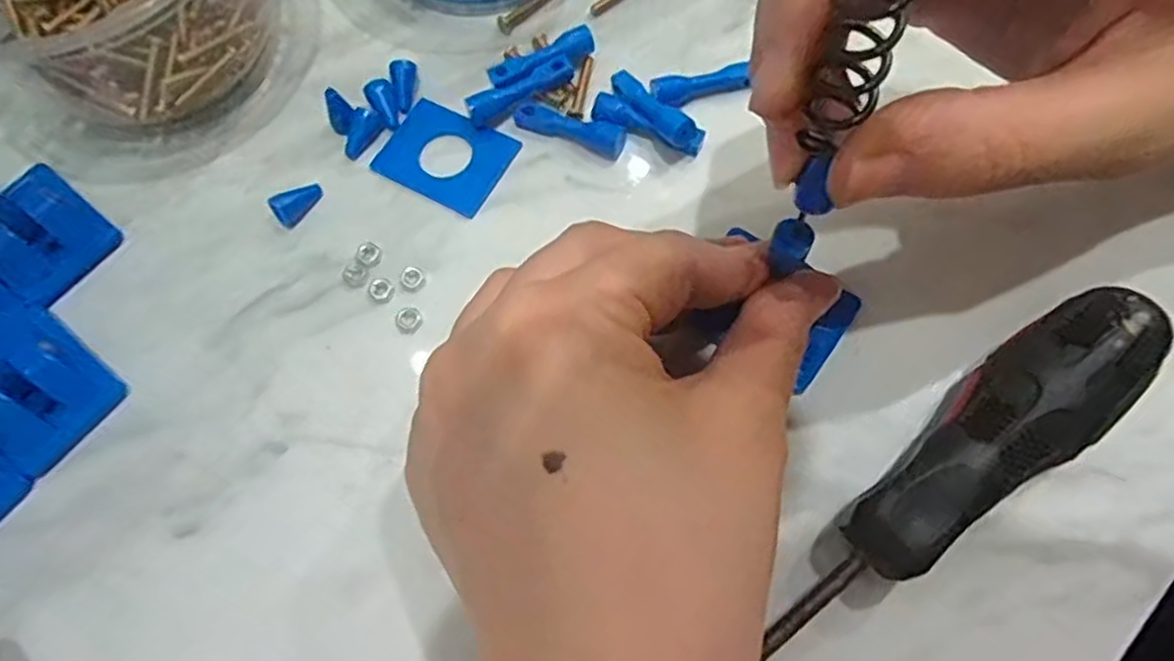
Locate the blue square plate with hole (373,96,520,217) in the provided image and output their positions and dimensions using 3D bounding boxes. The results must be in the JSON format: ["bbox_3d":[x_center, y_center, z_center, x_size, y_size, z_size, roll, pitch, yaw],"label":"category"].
[{"bbox_3d":[-0.047,-0.058,0.237,0.040,0.004,0.031,28,73,12],"label":"blue square plate with hole"}]

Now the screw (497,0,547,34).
[{"bbox_3d":[-0.021,-0.117,0.258,0.007,0.004,0.027,41,76,16],"label":"screw"}]

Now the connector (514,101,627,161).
[{"bbox_3d":[-0.006,-0.067,0.236,0.037,0.005,0.010,20,72,10],"label":"connector"}]

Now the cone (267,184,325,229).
[{"bbox_3d":[-0.093,-0.041,0.231,0.016,0.006,0.009,-36,72,-10],"label":"cone"}]

